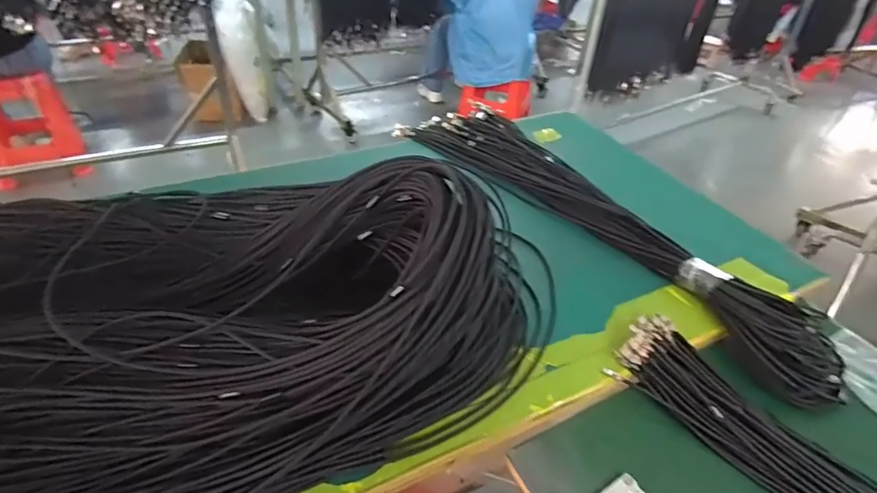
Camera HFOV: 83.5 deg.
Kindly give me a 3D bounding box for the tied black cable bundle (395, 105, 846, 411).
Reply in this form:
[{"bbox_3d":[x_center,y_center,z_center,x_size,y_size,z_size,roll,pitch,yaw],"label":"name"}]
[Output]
[{"bbox_3d":[0.238,-0.059,0.788,0.178,0.055,0.774,-24,47,-32],"label":"tied black cable bundle"}]

